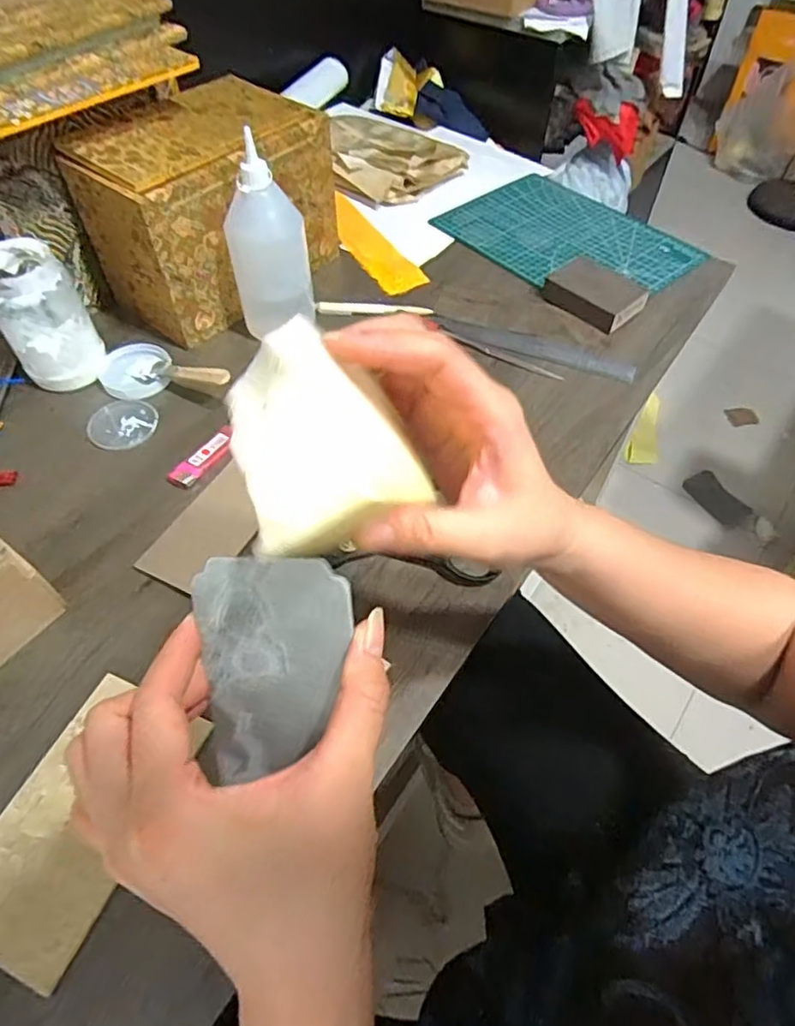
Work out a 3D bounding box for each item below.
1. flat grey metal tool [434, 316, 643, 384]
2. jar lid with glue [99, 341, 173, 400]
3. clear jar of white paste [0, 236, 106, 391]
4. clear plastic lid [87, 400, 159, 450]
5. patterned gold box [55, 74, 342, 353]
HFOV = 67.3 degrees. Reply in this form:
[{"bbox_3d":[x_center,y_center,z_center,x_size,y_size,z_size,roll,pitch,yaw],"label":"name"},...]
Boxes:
[{"bbox_3d":[0.151,-0.184,0.661,0.219,0.005,0.037,17,54,9],"label":"flat grey metal tool"},{"bbox_3d":[-0.270,-0.147,0.616,0.067,0.016,0.074,-13,55,-10],"label":"jar lid with glue"},{"bbox_3d":[-0.341,-0.189,0.578,0.075,0.124,0.072,-21,57,-16],"label":"clear jar of white paste"},{"bbox_3d":[-0.261,-0.087,0.572,0.056,0.013,0.061,0,54,-1],"label":"clear plastic lid"},{"bbox_3d":[-0.196,-0.329,0.646,0.129,0.173,0.238,36,61,23],"label":"patterned gold box"}]

